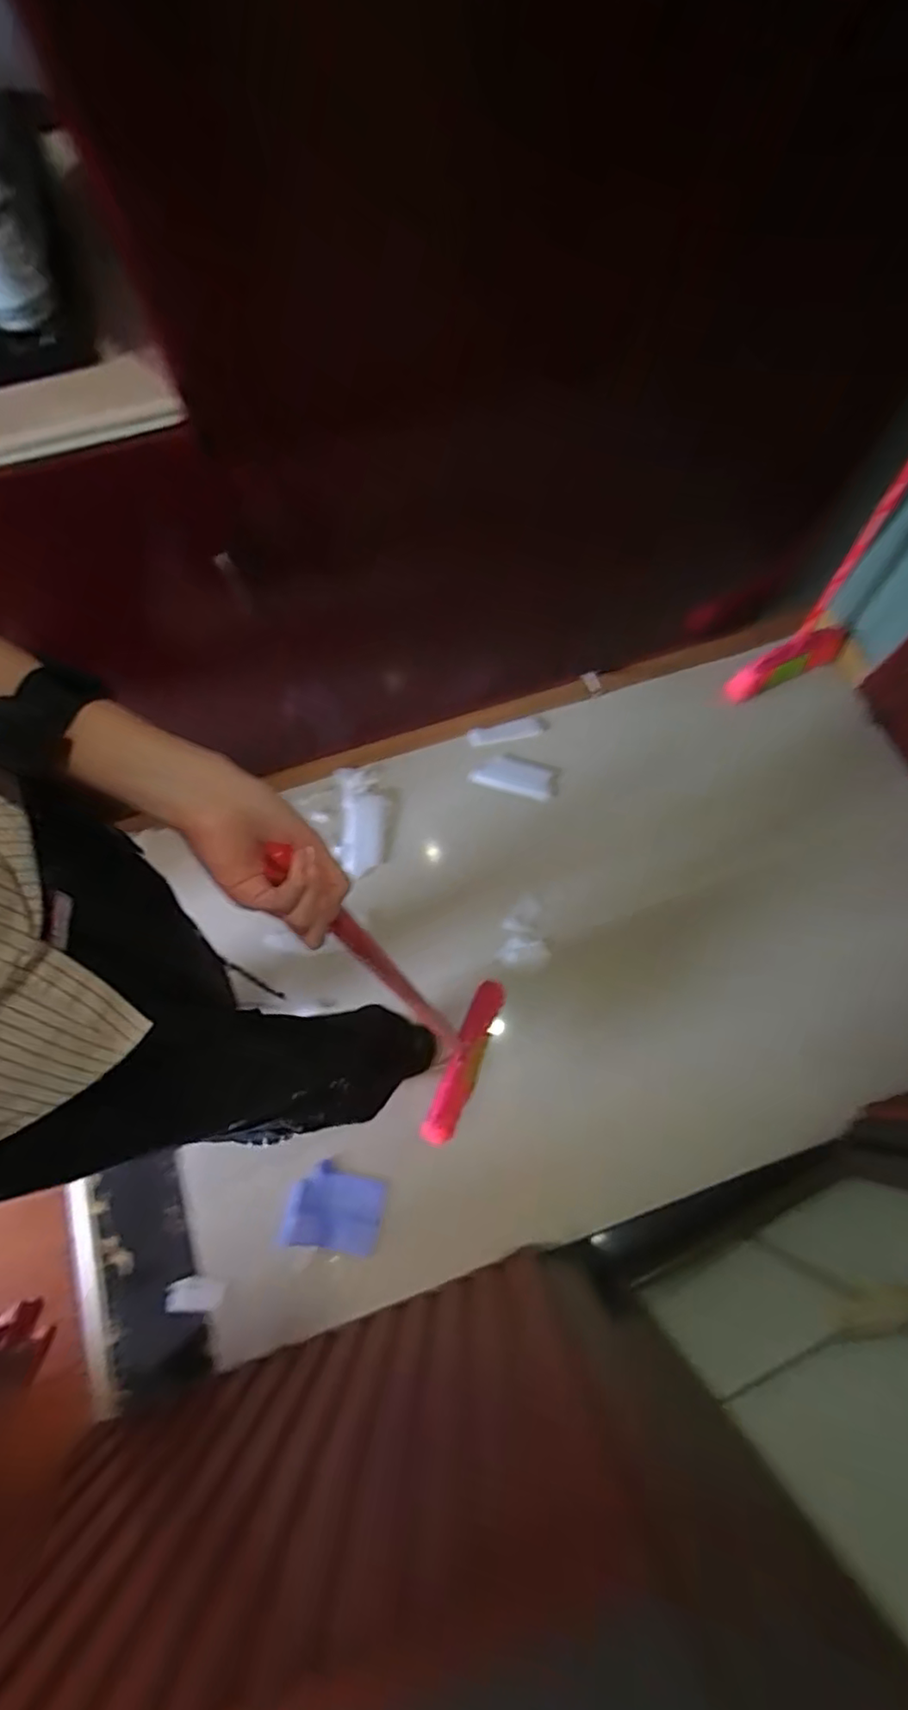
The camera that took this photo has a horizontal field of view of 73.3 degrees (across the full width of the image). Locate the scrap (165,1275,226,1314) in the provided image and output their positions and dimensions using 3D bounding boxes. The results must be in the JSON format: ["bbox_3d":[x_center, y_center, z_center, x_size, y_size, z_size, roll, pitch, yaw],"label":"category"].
[{"bbox_3d":[-0.506,0.858,1.186,0.112,0.014,0.061,4,71,1],"label":"scrap"}]

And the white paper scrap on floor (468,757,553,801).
[{"bbox_3d":[0.155,-0.207,1.610,0.209,0.022,0.090,16,72,5],"label":"white paper scrap on floor"}]

